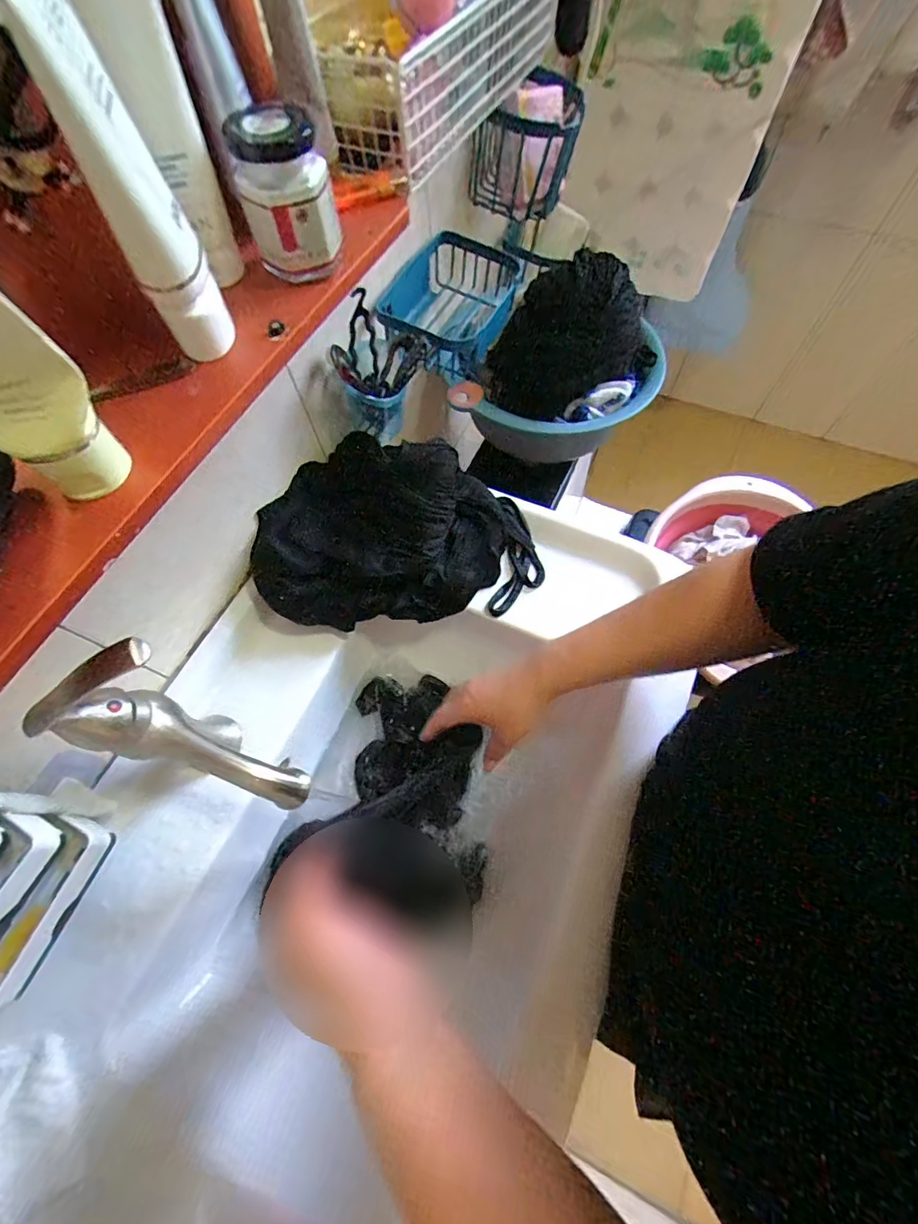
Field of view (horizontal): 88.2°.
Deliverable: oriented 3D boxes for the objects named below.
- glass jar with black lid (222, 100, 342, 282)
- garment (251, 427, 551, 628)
[{"bbox_3d":[-0.104,-0.249,0.281,0.052,0.069,0.053,-1,65,3],"label":"glass jar with black lid"},{"bbox_3d":[-0.065,-0.087,0.521,0.304,0.099,0.185,-2,65,2],"label":"garment"}]

